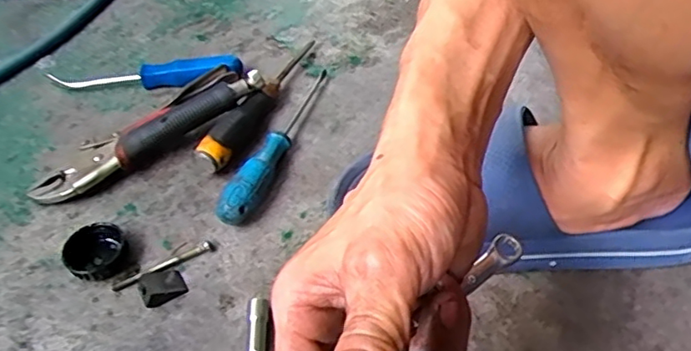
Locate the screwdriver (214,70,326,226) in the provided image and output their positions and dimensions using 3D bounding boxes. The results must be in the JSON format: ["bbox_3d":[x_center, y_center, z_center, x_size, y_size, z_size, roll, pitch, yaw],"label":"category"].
[{"bbox_3d":[-0.053,-0.034,0.515,0.024,0.027,0.201,15,50,18],"label":"screwdriver"}]

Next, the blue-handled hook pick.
[{"bbox_3d":[-0.203,-0.104,0.593,0.195,0.025,0.030,0,47,5],"label":"blue-handled hook pick"}]

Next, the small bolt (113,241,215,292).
[{"bbox_3d":[-0.138,0.068,0.443,0.077,0.007,0.012,-25,50,-18],"label":"small bolt"}]

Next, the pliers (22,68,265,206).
[{"bbox_3d":[-0.178,-0.044,0.524,0.208,0.039,0.059,-30,52,-22],"label":"pliers"}]

